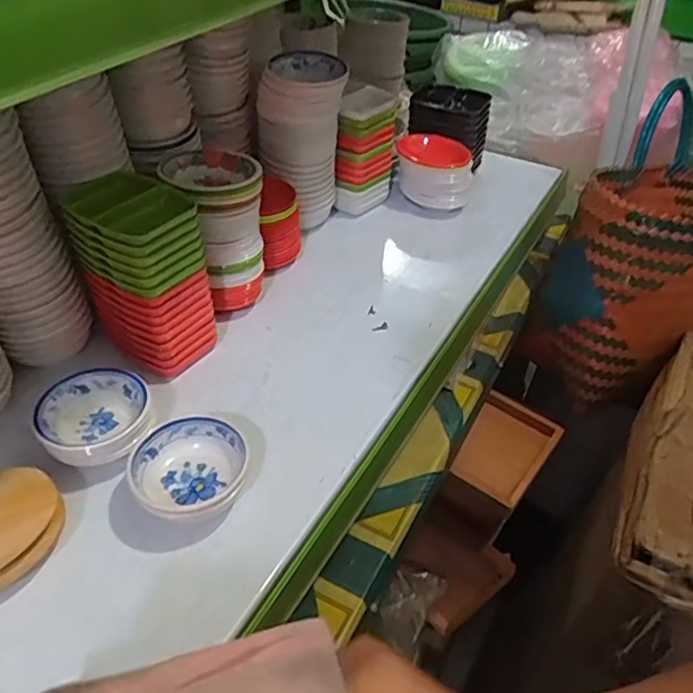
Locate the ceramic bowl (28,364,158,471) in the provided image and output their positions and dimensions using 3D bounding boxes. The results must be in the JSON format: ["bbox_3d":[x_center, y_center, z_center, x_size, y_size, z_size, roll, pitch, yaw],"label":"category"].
[{"bbox_3d":[-0.204,0.060,0.507,0.082,0.046,0.076,1,43,-1],"label":"ceramic bowl"}]

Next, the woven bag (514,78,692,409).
[{"bbox_3d":[0.461,-0.151,0.837,0.231,0.301,0.377,30,49,26],"label":"woven bag"}]

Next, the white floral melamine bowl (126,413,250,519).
[{"bbox_3d":[-0.123,0.093,0.477,0.086,0.040,0.073,-23,49,-26],"label":"white floral melamine bowl"}]

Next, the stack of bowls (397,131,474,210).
[{"bbox_3d":[0.113,-0.224,0.794,0.094,0.076,0.080,5,43,3],"label":"stack of bowls"}]

